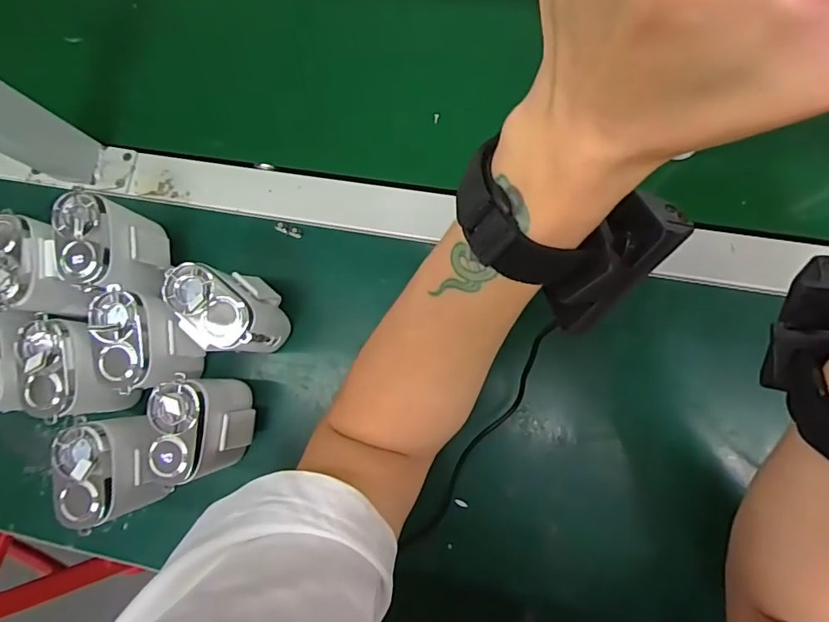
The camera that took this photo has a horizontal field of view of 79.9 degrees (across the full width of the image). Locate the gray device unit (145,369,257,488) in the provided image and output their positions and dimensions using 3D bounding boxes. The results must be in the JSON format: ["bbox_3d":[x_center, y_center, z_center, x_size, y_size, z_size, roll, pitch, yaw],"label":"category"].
[{"bbox_3d":[-0.148,0.082,0.354,0.041,0.073,0.066,-6,83,5],"label":"gray device unit"}]

